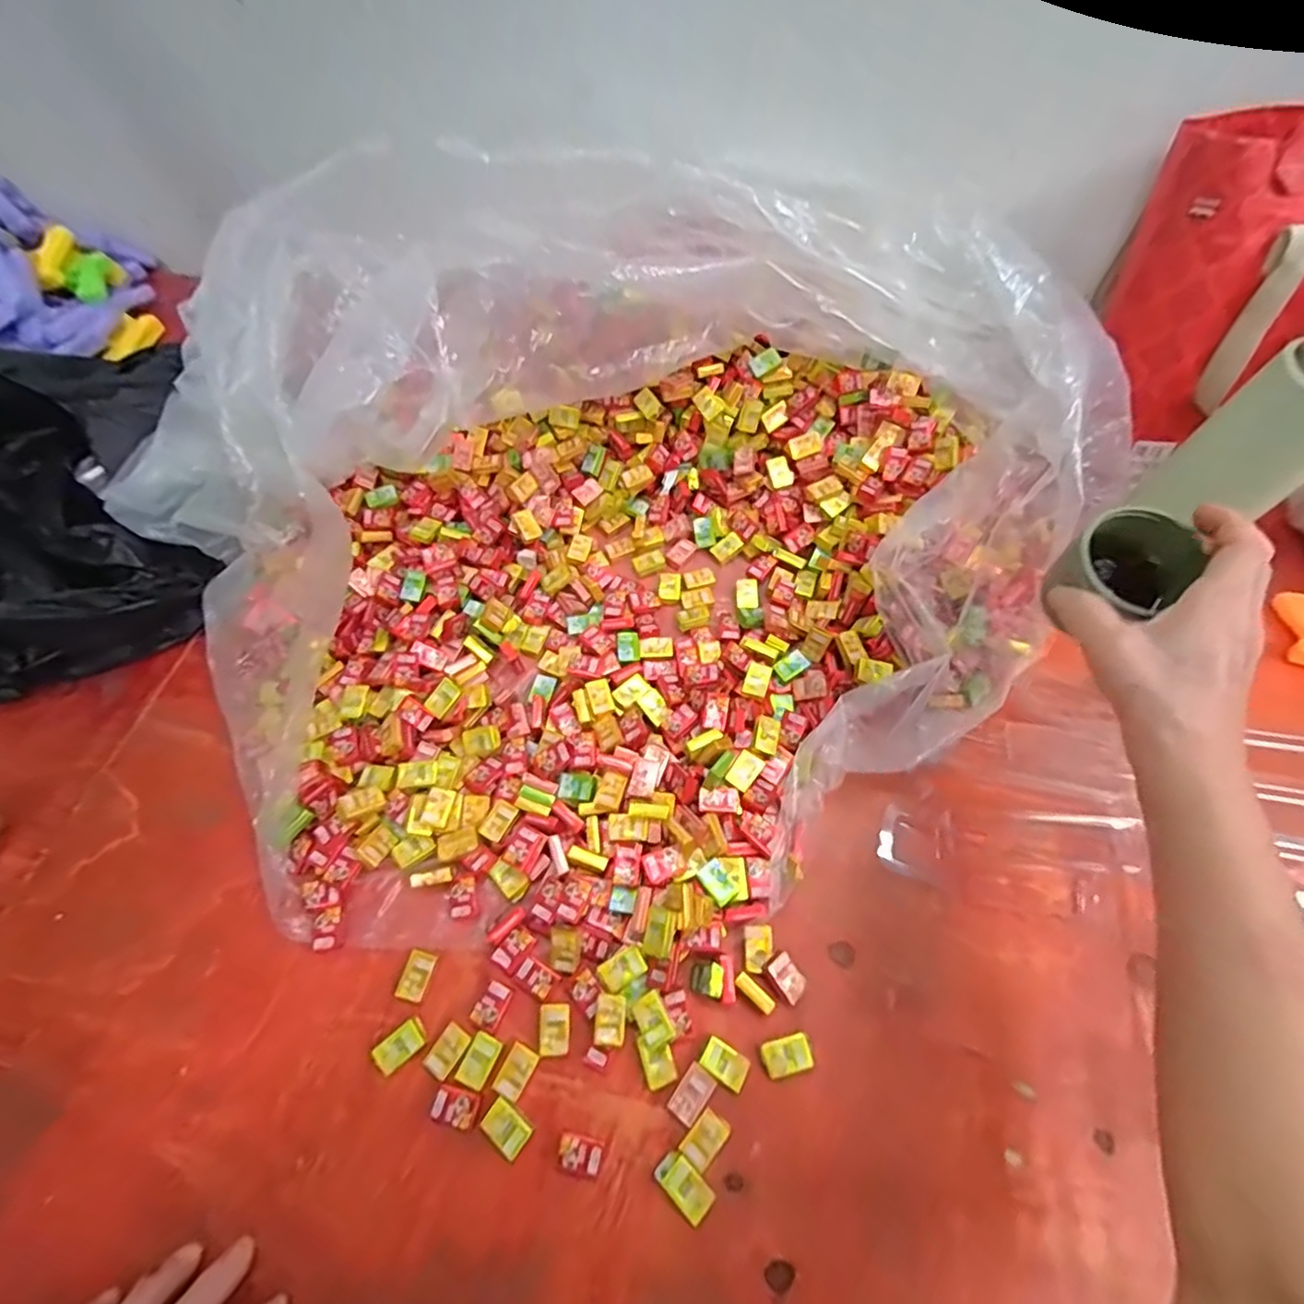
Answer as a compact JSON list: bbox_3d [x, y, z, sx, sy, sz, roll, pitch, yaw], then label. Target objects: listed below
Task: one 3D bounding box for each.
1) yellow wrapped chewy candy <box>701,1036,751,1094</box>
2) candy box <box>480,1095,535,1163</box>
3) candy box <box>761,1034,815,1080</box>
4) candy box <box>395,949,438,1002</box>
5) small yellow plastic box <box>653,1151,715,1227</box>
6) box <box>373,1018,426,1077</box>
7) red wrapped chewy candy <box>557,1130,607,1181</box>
[{"bbox_3d":[0.042,0.234,0.346,0.026,0.004,0.018,31,68,16],"label":"yellow wrapped chewy candy"},{"bbox_3d":[-0.080,0.261,0.333,0.026,0.004,0.019,35,69,17],"label":"candy box"},{"bbox_3d":[0.077,0.229,0.345,0.028,0.007,0.018,-14,64,-5],"label":"candy box"},{"bbox_3d":[-0.142,0.196,0.368,0.017,0.007,0.026,14,65,8],"label":"candy box"},{"bbox_3d":[0.017,0.280,0.320,0.029,0.009,0.018,39,71,18],"label":"small yellow plastic box"},{"bbox_3d":[-0.145,0.228,0.352,0.028,0.008,0.016,-37,68,-15],"label":"box"},{"bbox_3d":[-0.038,0.271,0.327,0.024,0.009,0.017,12,64,7],"label":"red wrapped chewy candy"}]

